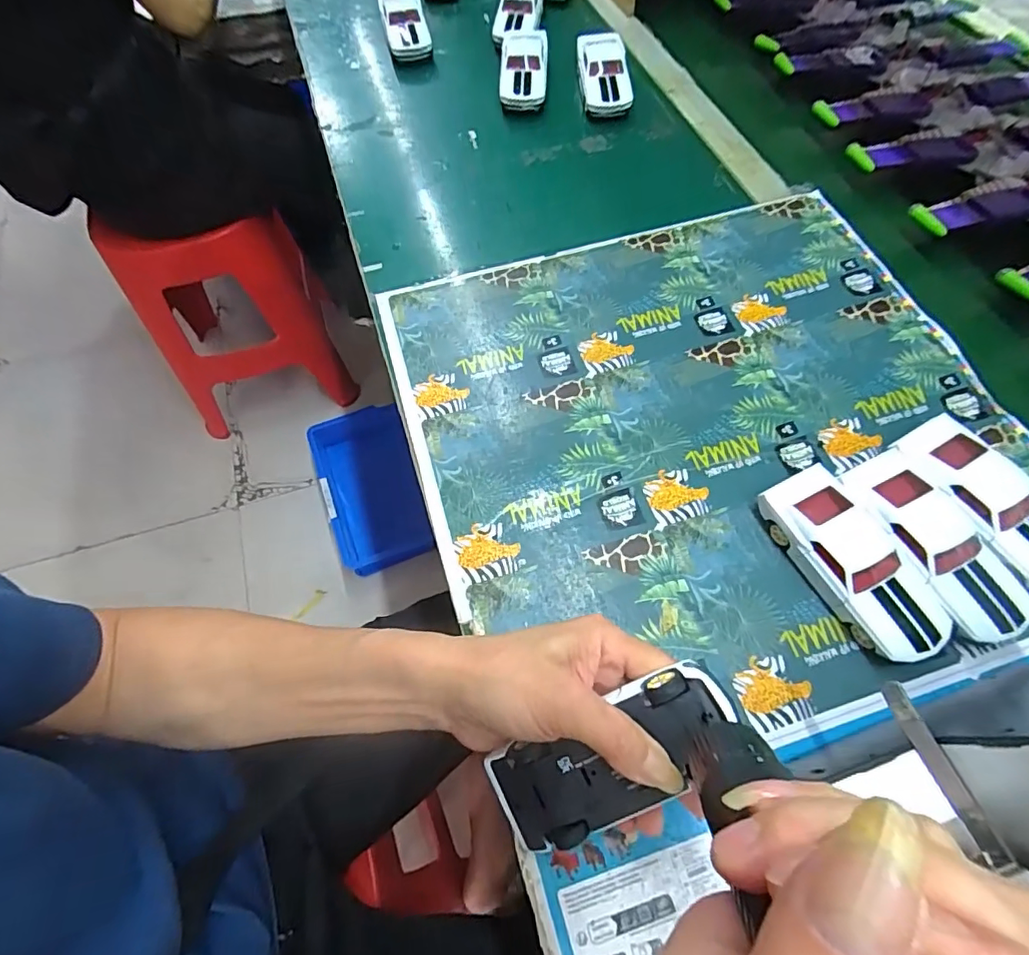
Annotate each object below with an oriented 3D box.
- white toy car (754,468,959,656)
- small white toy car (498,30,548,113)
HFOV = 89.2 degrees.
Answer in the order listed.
[{"bbox_3d":[0.218,0.056,0.340,0.054,0.033,0.125,-28,66,-11],"label":"white toy car"},{"bbox_3d":[0.011,-0.472,0.610,0.053,0.036,0.113,1,64,3],"label":"small white toy car"}]

